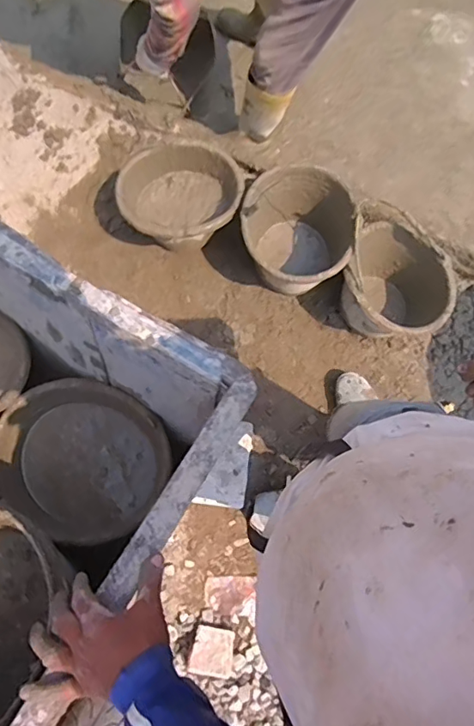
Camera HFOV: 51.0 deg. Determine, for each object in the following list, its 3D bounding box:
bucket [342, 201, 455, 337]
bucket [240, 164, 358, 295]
[{"bbox_3d":[0.377,-0.214,1.296,0.253,0.244,0.353,-38,81,-9],"label":"bucket"},{"bbox_3d":[0.149,-0.319,1.292,0.276,0.238,0.288,0,78,-1],"label":"bucket"}]

